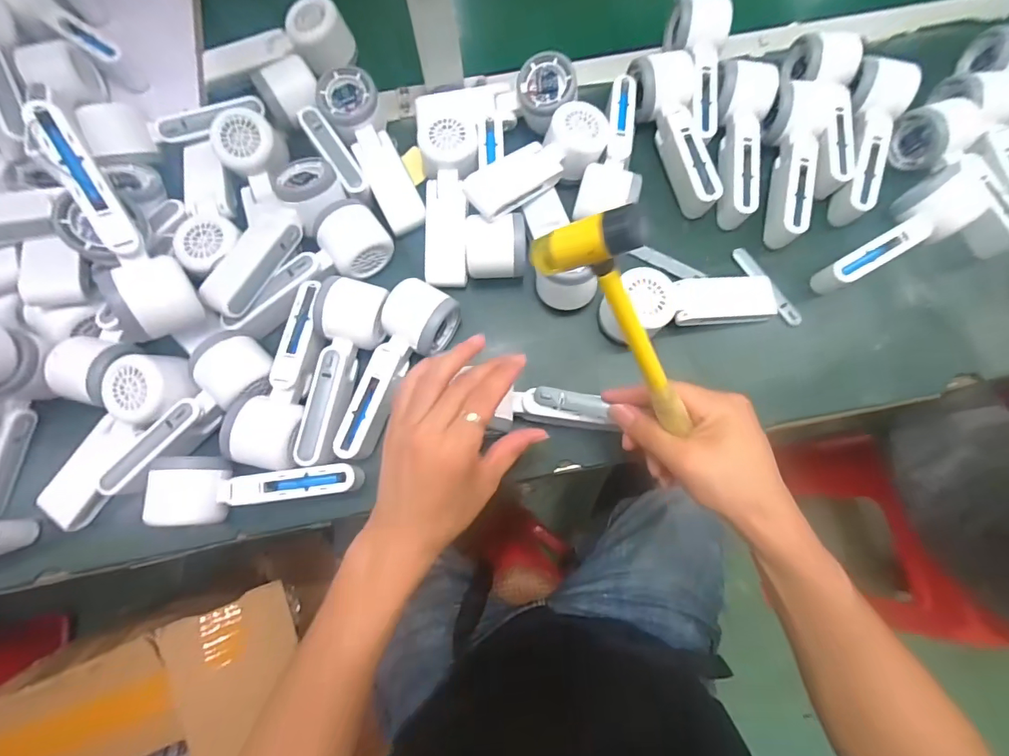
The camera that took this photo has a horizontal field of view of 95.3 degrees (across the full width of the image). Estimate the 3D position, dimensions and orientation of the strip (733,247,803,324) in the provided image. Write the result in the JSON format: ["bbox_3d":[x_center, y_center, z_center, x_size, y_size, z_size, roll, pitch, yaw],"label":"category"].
[{"bbox_3d":[0.263,-0.093,0.462,0.014,0.008,0.095,-29,78,-7],"label":"strip"}]

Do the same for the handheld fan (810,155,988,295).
[{"bbox_3d":[0.389,-0.146,0.454,0.186,0.044,0.056,-29,78,-7],"label":"handheld fan"}]

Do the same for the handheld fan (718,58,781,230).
[{"bbox_3d":[0.236,-0.235,0.459,0.050,0.041,0.155,5,90,1],"label":"handheld fan"}]

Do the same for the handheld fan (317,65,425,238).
[{"bbox_3d":[-0.132,-0.228,0.473,0.057,0.046,0.164,-26,95,-6],"label":"handheld fan"}]

